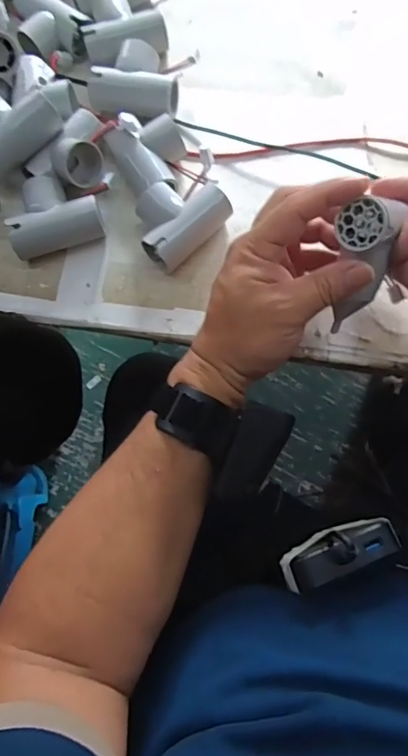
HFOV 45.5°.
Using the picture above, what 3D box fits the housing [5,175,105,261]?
[{"bbox_3d":[-0.122,-0.133,0.402,0.072,0.035,0.054,-17,75,-3],"label":"housing"}]

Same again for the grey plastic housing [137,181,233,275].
[{"bbox_3d":[-0.020,-0.129,0.397,0.073,0.034,0.059,-36,77,-7],"label":"grey plastic housing"}]

